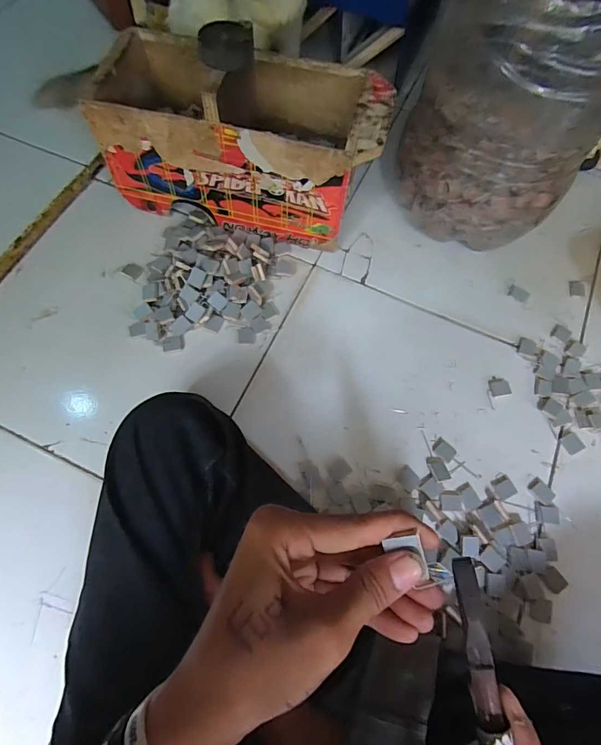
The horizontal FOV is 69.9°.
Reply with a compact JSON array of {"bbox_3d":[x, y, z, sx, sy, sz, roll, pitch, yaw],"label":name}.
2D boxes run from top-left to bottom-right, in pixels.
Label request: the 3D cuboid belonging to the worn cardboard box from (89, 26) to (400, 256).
[{"bbox_3d":[-0.072,-0.322,0.600,0.361,0.170,0.177,11,67,2],"label":"worn cardboard box"}]

